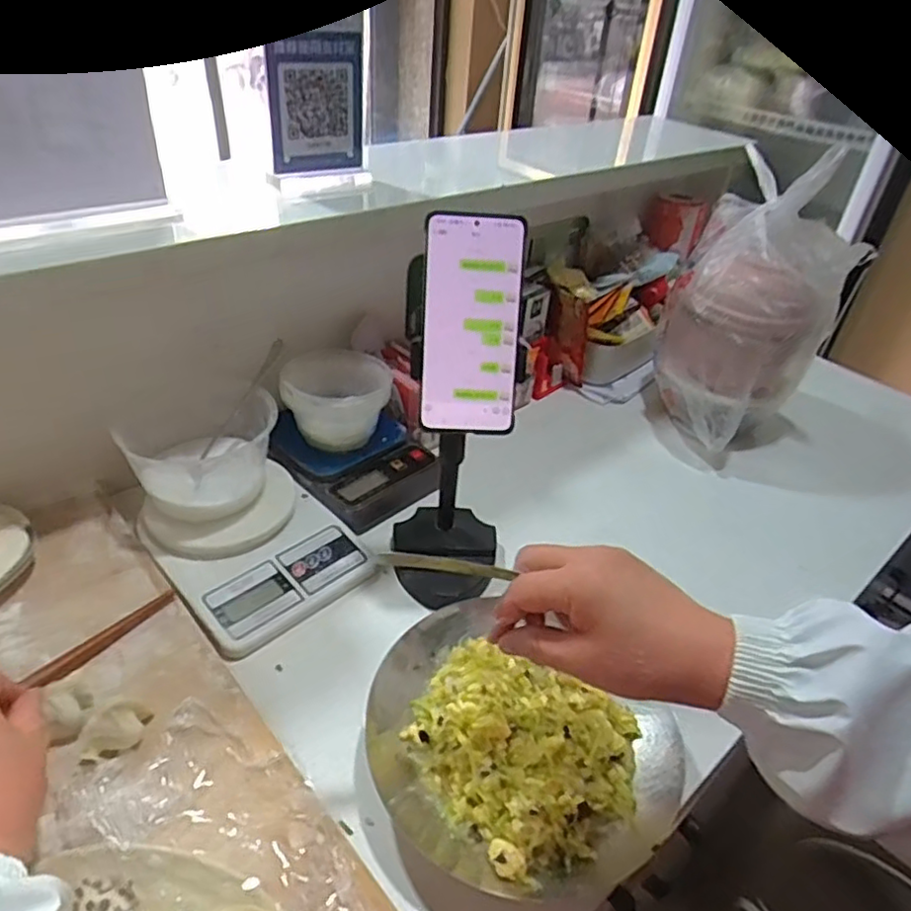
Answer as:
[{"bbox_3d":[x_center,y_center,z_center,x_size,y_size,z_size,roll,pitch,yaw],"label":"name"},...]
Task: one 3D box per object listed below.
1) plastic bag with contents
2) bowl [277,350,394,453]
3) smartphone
[{"bbox_3d":[0.361,-0.167,0.812,0.183,0.316,0.206,19,39,17],"label":"plastic bag with contents"},{"bbox_3d":[-0.133,-0.059,0.734,0.115,0.087,0.098,1,37,-6],"label":"bowl"},{"bbox_3d":[0.014,-0.097,0.488,0.077,0.161,0.005,1,11,-2],"label":"smartphone"}]

